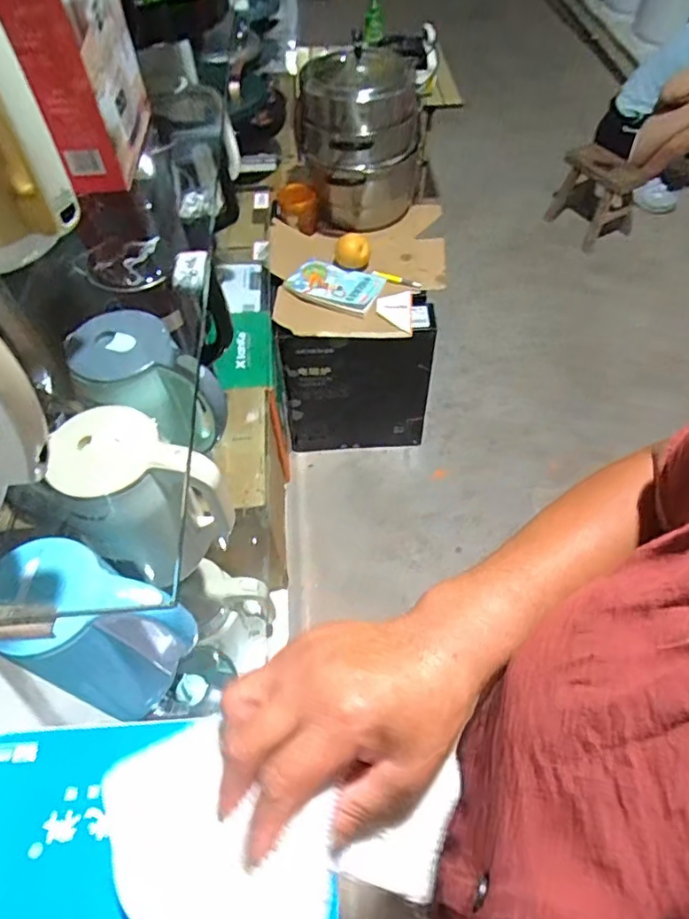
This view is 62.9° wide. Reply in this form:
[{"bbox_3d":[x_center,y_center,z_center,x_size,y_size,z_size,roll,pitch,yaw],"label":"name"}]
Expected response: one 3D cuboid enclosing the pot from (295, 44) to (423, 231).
[{"bbox_3d":[0.036,-0.796,1.425,0.311,0.378,0.312,-1,55,1],"label":"pot"}]

